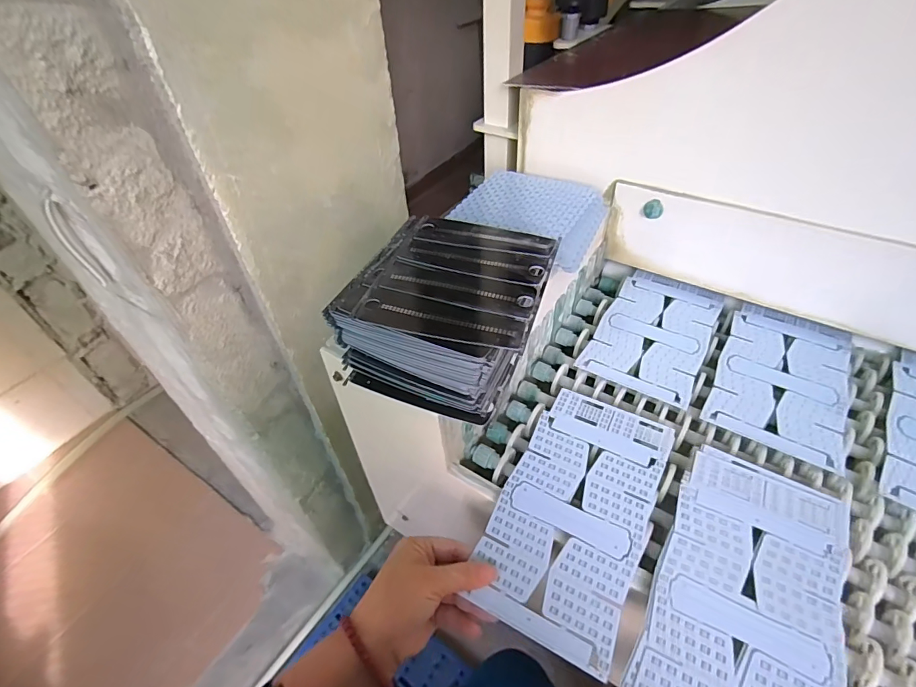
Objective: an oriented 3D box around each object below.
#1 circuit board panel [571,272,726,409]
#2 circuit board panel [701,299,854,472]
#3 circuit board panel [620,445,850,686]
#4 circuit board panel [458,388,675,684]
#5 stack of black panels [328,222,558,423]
[{"bbox_3d":[0.259,-0.020,0.590,0.127,0.007,0.224,24,51,23],"label":"circuit board panel"},{"bbox_3d":[0.380,0.035,0.529,0.128,0.011,0.223,25,53,23],"label":"circuit board panel"},{"bbox_3d":[0.231,0.202,0.361,0.130,0.007,0.250,23,53,22],"label":"circuit board panel"},{"bbox_3d":[0.112,0.149,0.425,0.126,0.004,0.243,21,51,22],"label":"circuit board panel"},{"bbox_3d":[-0.007,-0.034,0.432,0.172,0.086,0.178,14,48,18],"label":"stack of black panels"}]

